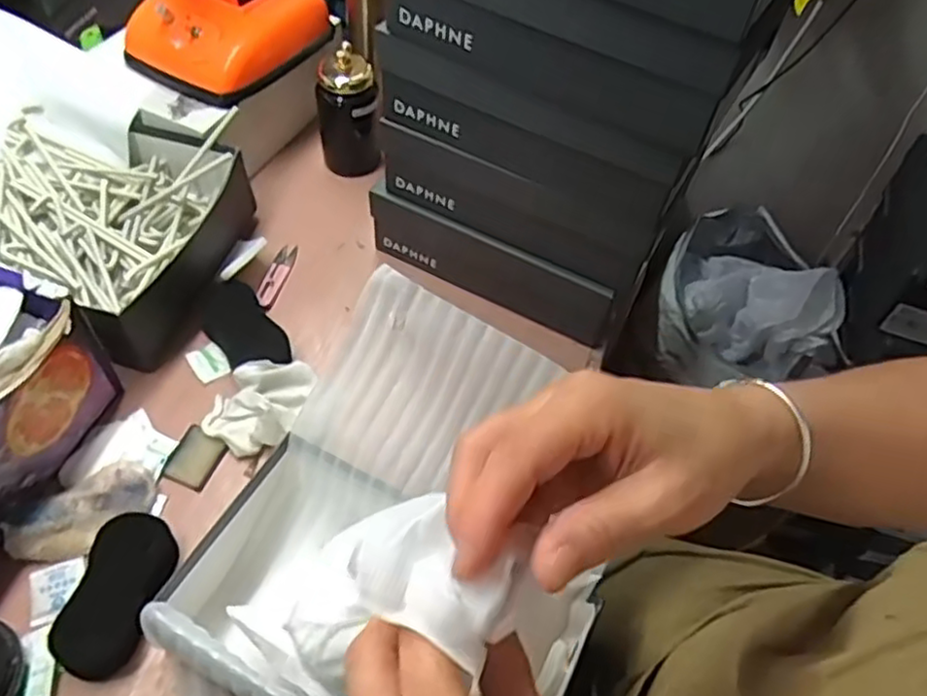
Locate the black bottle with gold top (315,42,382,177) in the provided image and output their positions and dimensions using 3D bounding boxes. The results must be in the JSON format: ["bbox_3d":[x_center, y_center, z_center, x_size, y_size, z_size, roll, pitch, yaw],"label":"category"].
[{"bbox_3d":[-0.145,-0.290,0.873,0.074,0.161,0.066,-7,55,-10],"label":"black bottle with gold top"}]

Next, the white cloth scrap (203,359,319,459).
[{"bbox_3d":[-0.209,0.051,0.700,0.086,0.033,0.106,15,54,6],"label":"white cloth scrap"}]

